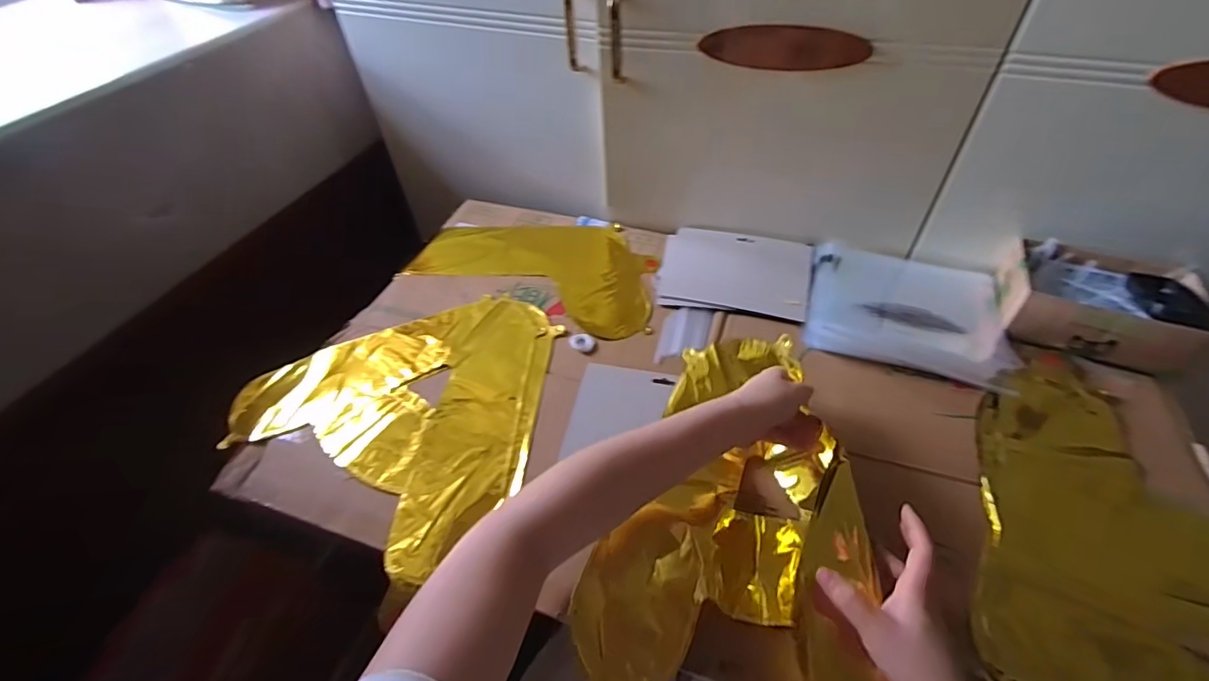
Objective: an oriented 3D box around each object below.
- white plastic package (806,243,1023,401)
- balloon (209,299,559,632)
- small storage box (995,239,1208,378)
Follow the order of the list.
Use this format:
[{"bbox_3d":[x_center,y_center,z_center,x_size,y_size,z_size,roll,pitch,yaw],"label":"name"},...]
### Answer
[{"bbox_3d":[0.394,-0.052,0.687,0.233,0.021,0.238,13,49,15],"label":"white plastic package"},{"bbox_3d":[-0.218,0.065,0.644,0.355,0.029,0.343,30,55,28],"label":"balloon"},{"bbox_3d":[0.596,-0.047,0.643,0.187,0.070,0.138,16,50,18],"label":"small storage box"}]

